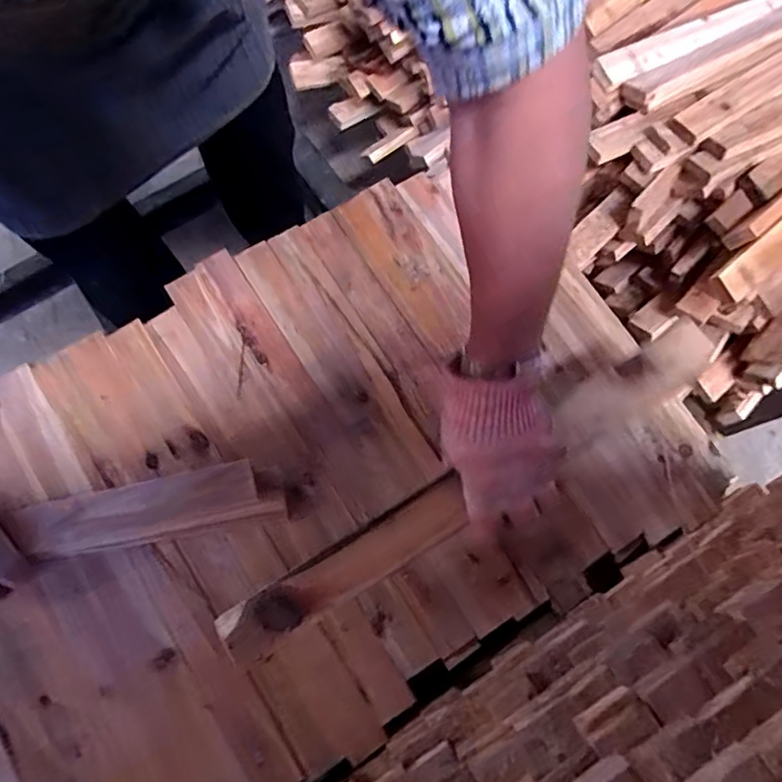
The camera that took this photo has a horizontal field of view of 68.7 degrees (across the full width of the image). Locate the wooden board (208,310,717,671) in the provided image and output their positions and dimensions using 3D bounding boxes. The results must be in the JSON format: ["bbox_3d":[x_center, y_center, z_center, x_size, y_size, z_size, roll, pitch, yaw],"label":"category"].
[{"bbox_3d":[0.087,0.066,0.468,0.472,0.013,0.047,-29,79,-16],"label":"wooden board"}]

